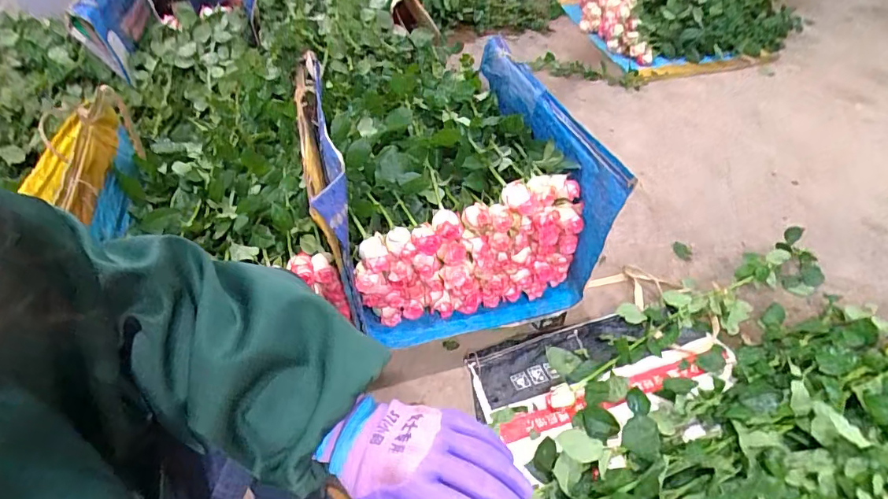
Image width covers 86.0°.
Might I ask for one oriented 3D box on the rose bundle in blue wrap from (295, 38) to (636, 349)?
[{"bbox_3d":[-0.044,-0.234,0.996,0.435,0.289,0.778,-12,46,-9],"label":"rose bundle in blue wrap"}]

